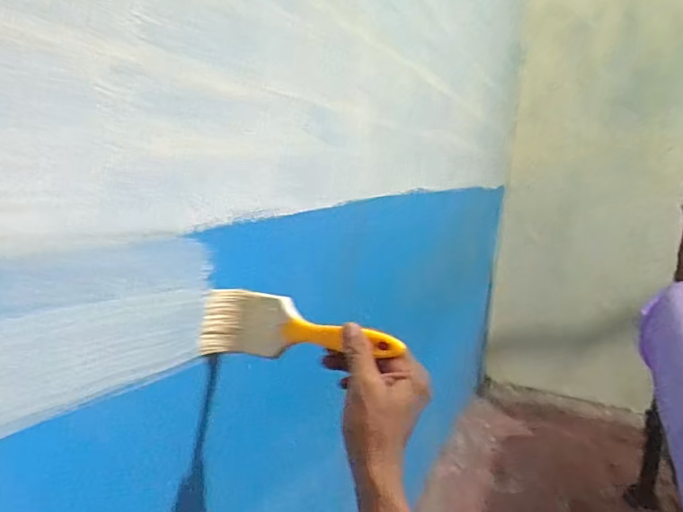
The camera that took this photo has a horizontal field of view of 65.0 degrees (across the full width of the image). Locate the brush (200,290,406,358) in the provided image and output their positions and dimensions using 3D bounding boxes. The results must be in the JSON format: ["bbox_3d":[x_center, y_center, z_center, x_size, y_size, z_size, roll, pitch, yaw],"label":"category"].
[{"bbox_3d":[-0.041,0.070,0.504,0.198,0.059,0.033,3,10,23],"label":"brush"}]

